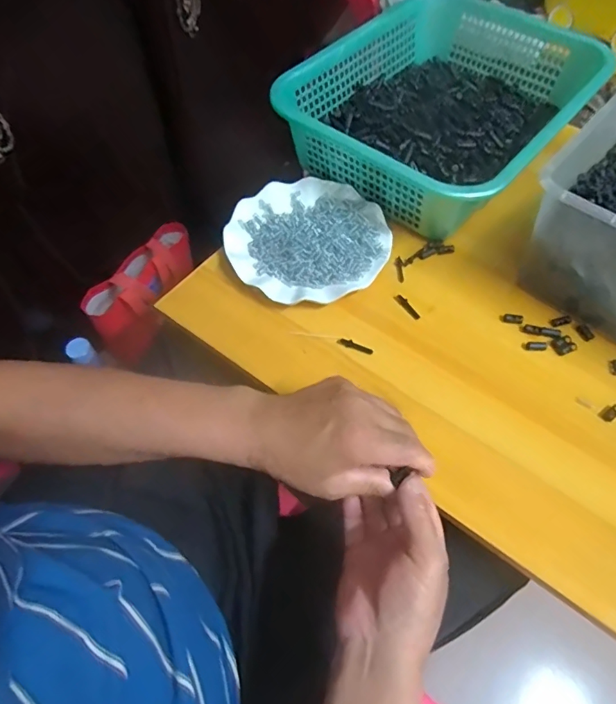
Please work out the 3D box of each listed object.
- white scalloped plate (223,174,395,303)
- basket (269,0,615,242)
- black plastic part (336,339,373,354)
[{"bbox_3d":[-0.002,-0.129,0.549,0.176,0.022,0.172,1,59,-1],"label":"white scalloped plate"},{"bbox_3d":[0.180,-0.327,0.617,0.288,0.078,0.381,37,65,19],"label":"basket"},{"bbox_3d":[0.049,-0.007,0.491,0.037,0.004,0.008,18,60,9],"label":"black plastic part"}]

